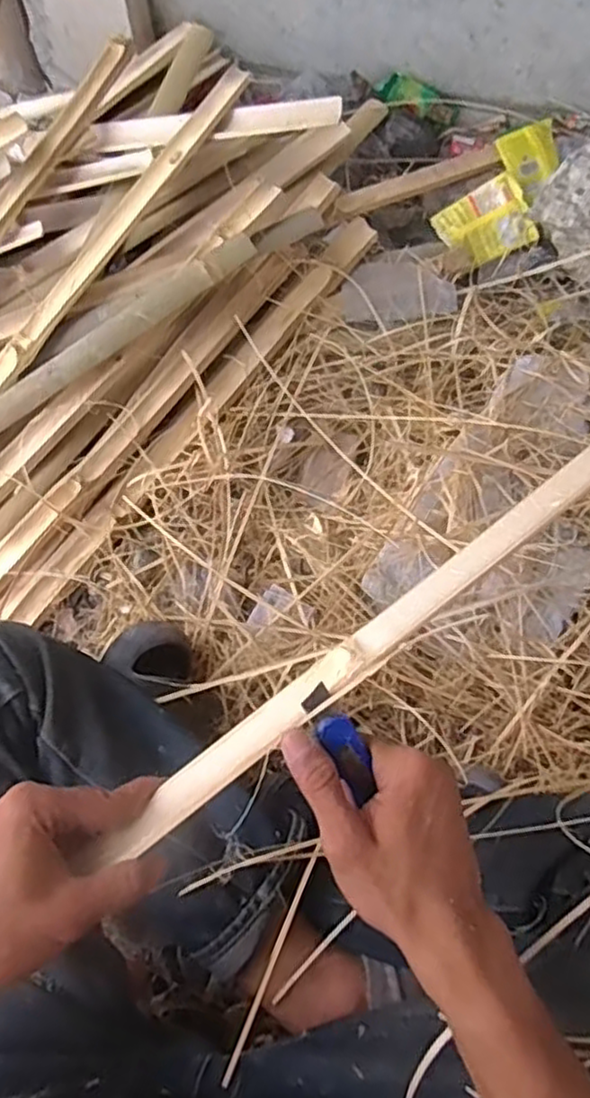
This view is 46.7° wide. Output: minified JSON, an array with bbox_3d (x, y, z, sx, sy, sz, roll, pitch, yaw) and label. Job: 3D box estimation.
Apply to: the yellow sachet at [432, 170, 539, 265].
[{"bbox_3d":[0.266,-0.457,0.965,0.120,0.022,0.100,-25,92,7],"label":"yellow sachet"}]

